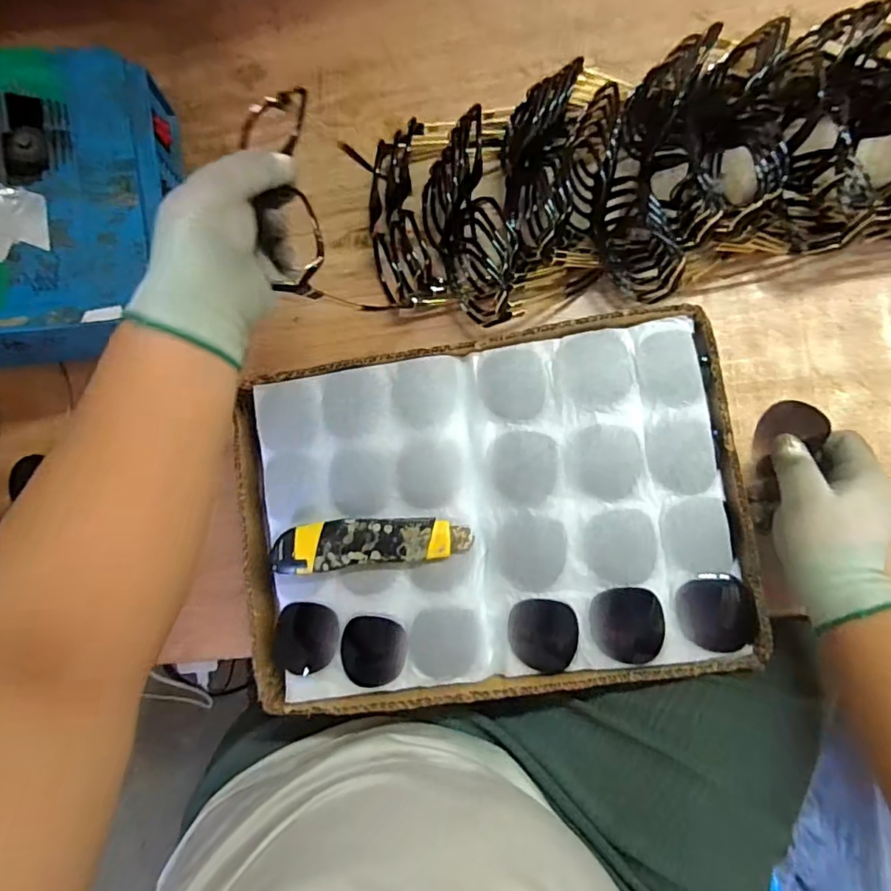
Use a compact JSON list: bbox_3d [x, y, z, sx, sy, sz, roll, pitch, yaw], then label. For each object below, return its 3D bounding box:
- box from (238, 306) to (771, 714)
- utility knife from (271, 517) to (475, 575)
[{"bbox_3d":[0.033,0.057,0.464,0.399,0.062,0.280,-8,86,8],"label":"box"},{"bbox_3d":[-0.060,0.077,0.447,0.156,0.025,0.038,-7,86,8],"label":"utility knife"}]

